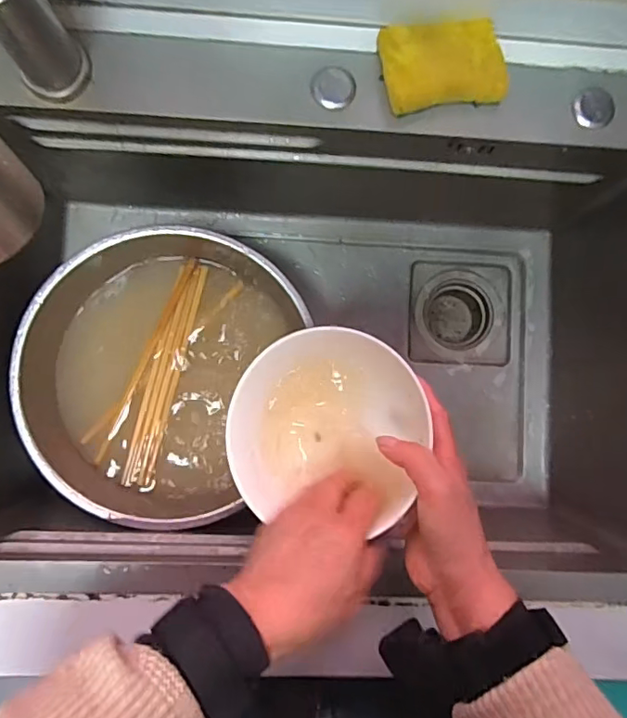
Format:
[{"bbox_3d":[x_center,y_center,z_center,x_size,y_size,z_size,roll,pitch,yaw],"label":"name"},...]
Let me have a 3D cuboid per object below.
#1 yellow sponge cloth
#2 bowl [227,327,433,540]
[{"bbox_3d":[0.105,-0.240,0.440,0.095,0.029,0.066,-8,87,-4],"label":"yellow sponge cloth"},{"bbox_3d":[0.017,0.044,0.413,0.159,0.086,0.139,1,86,-6],"label":"bowl"}]

